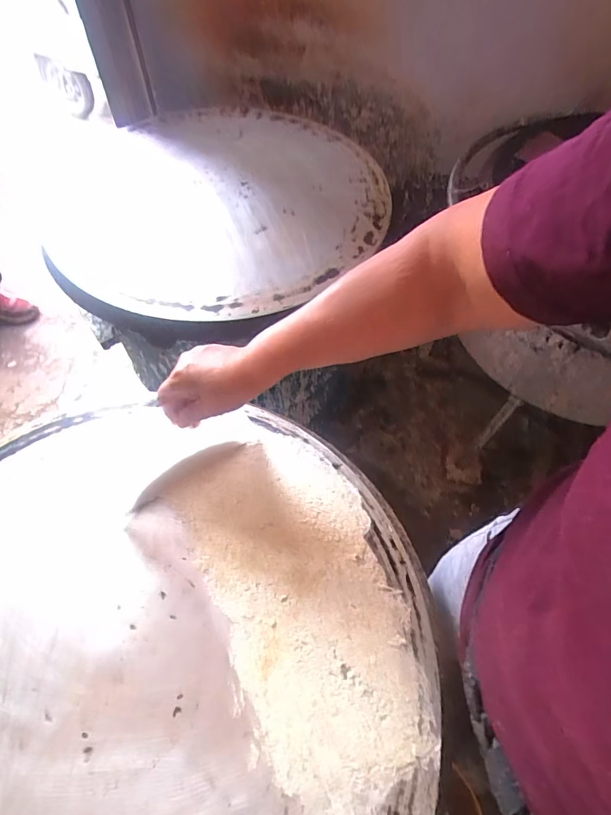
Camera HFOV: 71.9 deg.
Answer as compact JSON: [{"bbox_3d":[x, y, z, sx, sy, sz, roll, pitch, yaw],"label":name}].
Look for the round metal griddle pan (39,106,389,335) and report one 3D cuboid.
[{"bbox_3d":[-0.175,-0.391,0.821,0.617,0.094,0.613,0,60,-1],"label":"round metal griddle pan"}]

